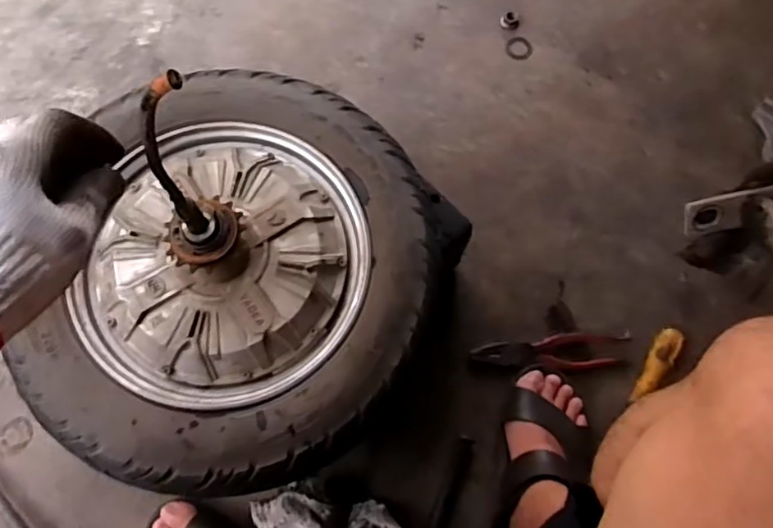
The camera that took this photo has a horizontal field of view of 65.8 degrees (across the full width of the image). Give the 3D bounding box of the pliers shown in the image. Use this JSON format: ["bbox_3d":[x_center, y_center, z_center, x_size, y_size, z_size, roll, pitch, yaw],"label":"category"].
[{"bbox_3d":[0.204,0.105,0.727,0.192,0.017,0.043,0,73,-3],"label":"pliers"}]

